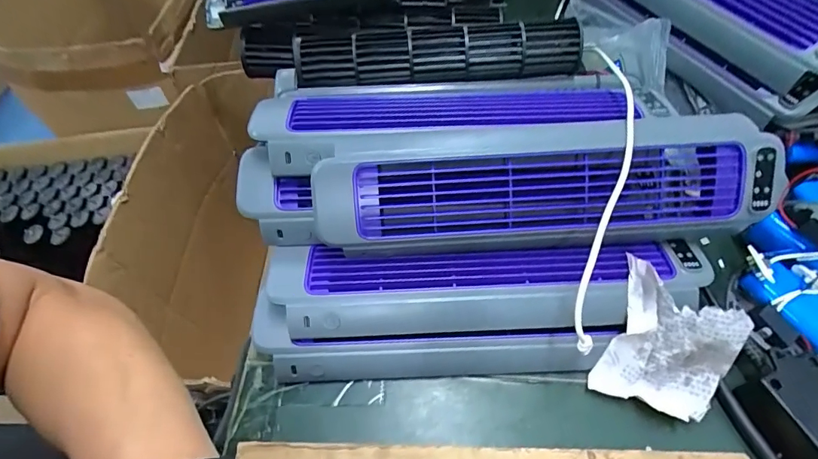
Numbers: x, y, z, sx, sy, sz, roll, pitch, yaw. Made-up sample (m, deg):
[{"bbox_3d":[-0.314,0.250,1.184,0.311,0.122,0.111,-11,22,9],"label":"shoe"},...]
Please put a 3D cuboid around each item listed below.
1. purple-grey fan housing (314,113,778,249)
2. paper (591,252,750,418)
[{"bbox_3d":[0.087,-0.030,0.306,0.292,0.045,0.081,-6,102,-1],"label":"purple-grey fan housing"},{"bbox_3d":[0.167,0.076,0.291,0.070,0.096,0.015,18,23,28],"label":"paper"}]

